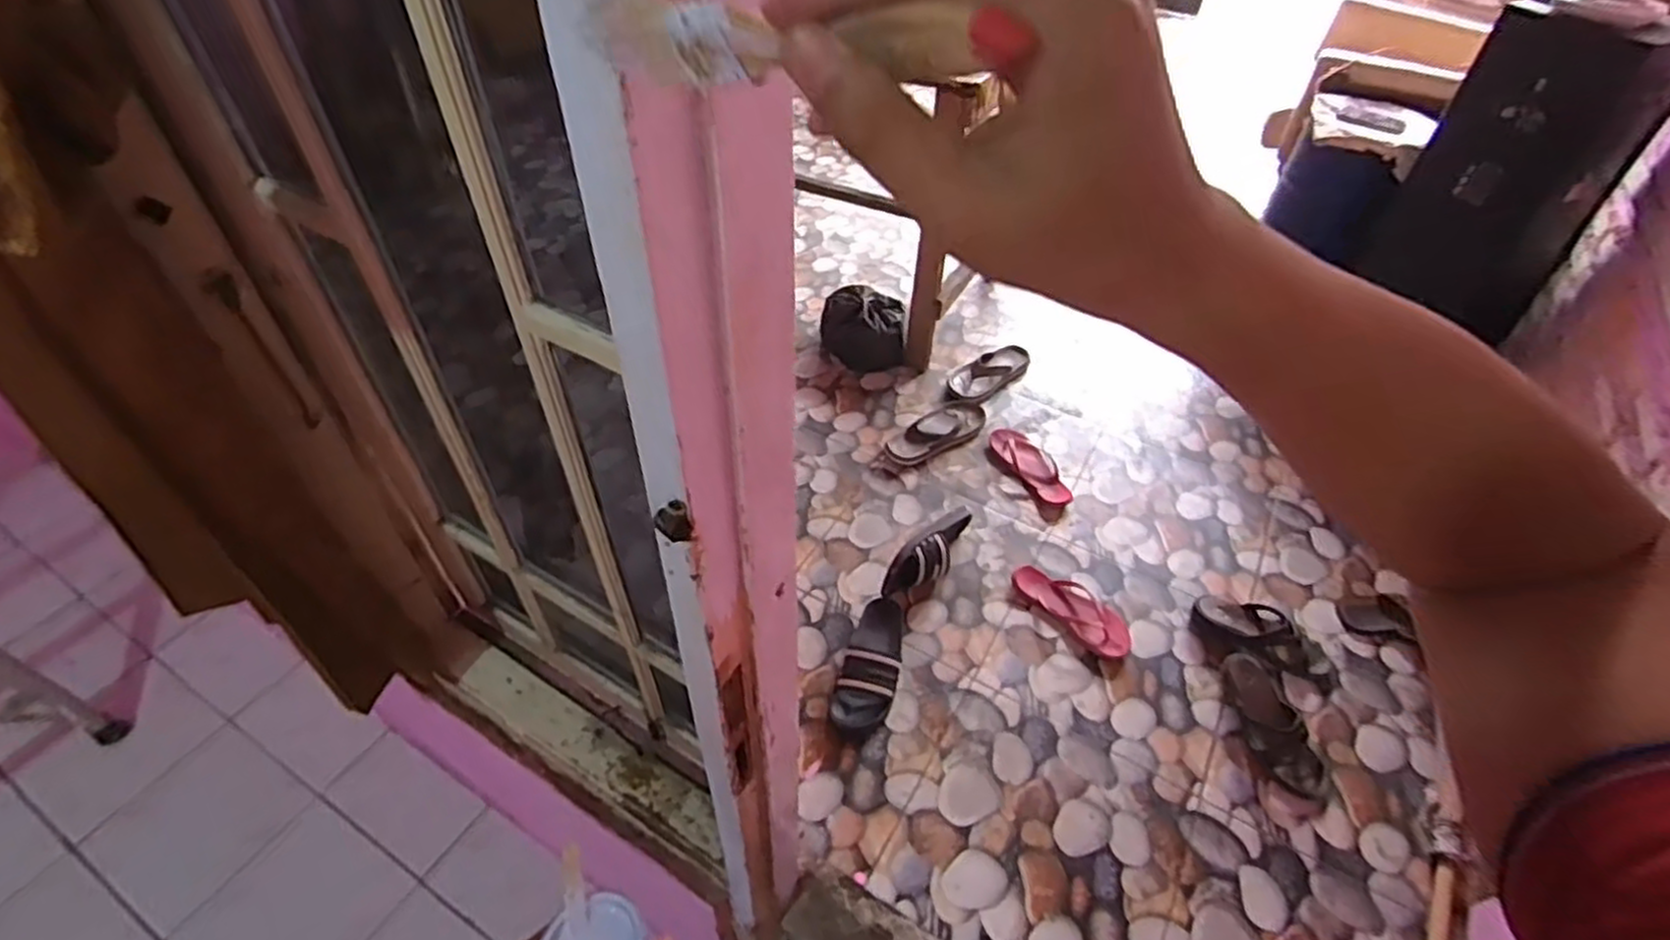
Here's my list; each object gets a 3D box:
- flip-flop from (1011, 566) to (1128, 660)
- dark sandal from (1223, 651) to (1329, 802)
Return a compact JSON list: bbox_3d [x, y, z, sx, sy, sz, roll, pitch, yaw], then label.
[{"bbox_3d":[0.468,0.264,1.511,0.094,0.033,0.249,-31,55,-27],"label":"flip-flop"},{"bbox_3d":[0.761,0.440,1.348,0.112,0.038,0.250,0,46,-2],"label":"dark sandal"}]

